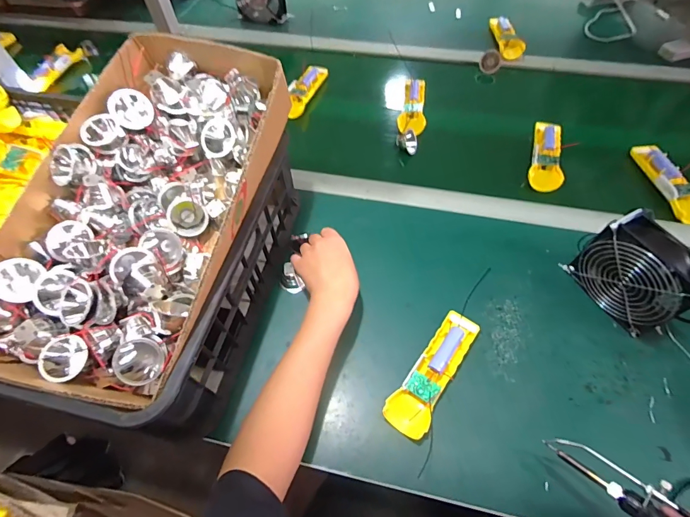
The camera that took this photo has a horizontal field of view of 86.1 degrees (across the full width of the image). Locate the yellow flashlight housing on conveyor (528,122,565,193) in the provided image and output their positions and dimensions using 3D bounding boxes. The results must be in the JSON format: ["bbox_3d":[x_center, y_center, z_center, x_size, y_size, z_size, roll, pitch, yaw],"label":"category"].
[{"bbox_3d":[0.360,-0.188,0.655,0.049,0.023,0.167,15,61,11],"label":"yellow flashlight housing on conveyor"}]

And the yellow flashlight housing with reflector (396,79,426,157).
[{"bbox_3d":[0.131,-0.284,0.727,0.051,0.032,0.194,4,59,5],"label":"yellow flashlight housing with reflector"}]

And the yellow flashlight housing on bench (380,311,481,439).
[{"bbox_3d":[0.112,0.140,0.457,0.052,0.027,0.165,34,66,21],"label":"yellow flashlight housing on bench"}]

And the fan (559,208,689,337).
[{"bbox_3d":[0.366,0.021,0.462,0.050,0.120,0.132,-23,61,-11],"label":"fan"}]

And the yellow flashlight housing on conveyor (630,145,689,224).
[{"bbox_3d":[0.535,-0.129,0.608,0.036,0.032,0.171,-4,59,0],"label":"yellow flashlight housing on conveyor"}]

